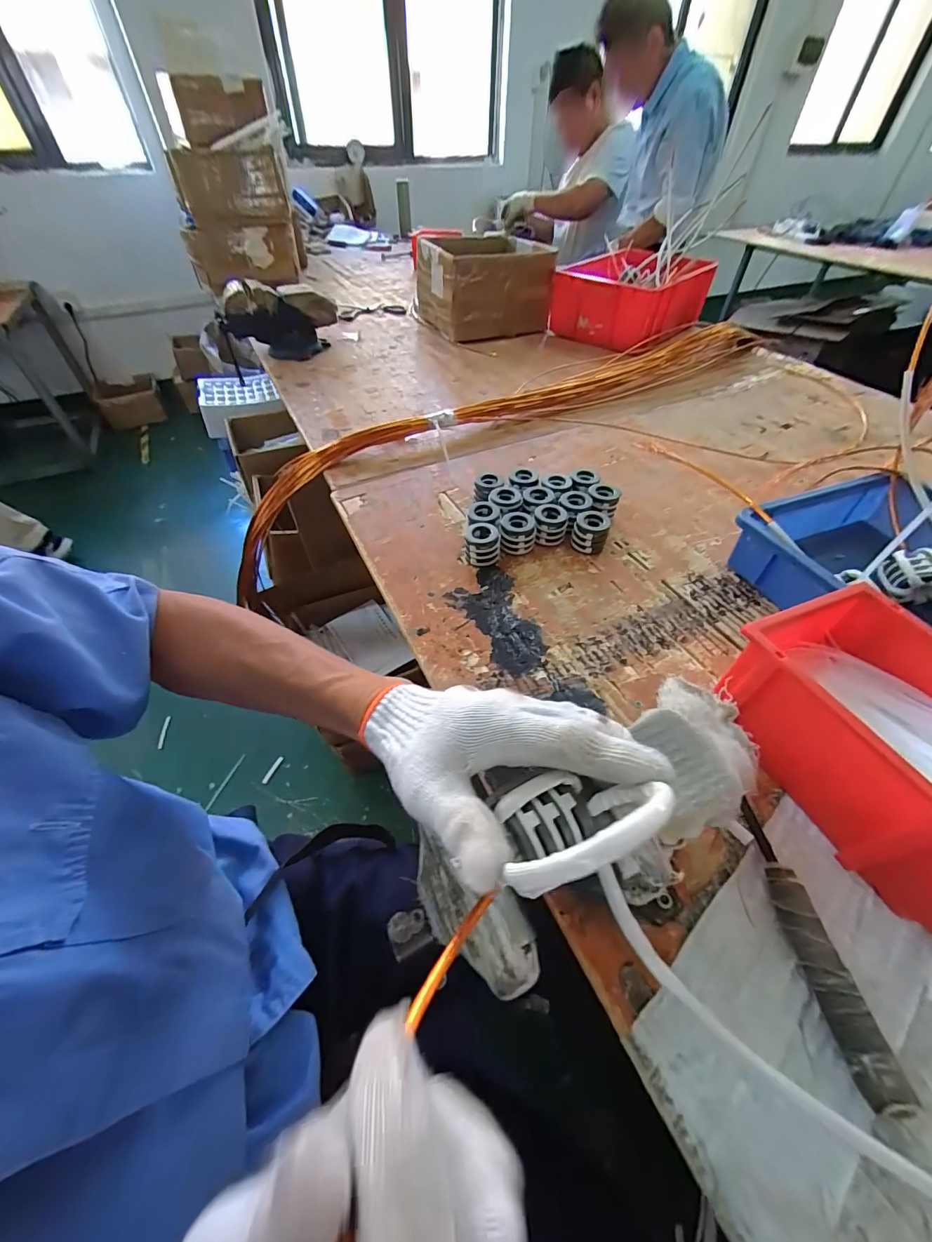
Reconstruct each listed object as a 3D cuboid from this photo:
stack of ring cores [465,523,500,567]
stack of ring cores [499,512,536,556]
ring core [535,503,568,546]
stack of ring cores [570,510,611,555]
[{"bbox_3d":[0.022,-0.103,0.580,0.044,0.040,0.044,-4,49,-4],"label":"stack of ring cores"},{"bbox_3d":[0.071,-0.120,0.592,0.047,0.037,0.052,4,49,3],"label":"stack of ring cores"},{"bbox_3d":[0.119,-0.136,0.607,0.045,0.037,0.053,4,49,3],"label":"ring core"},{"bbox_3d":[0.173,-0.123,0.596,0.048,0.044,0.050,12,50,10],"label":"stack of ring cores"}]

